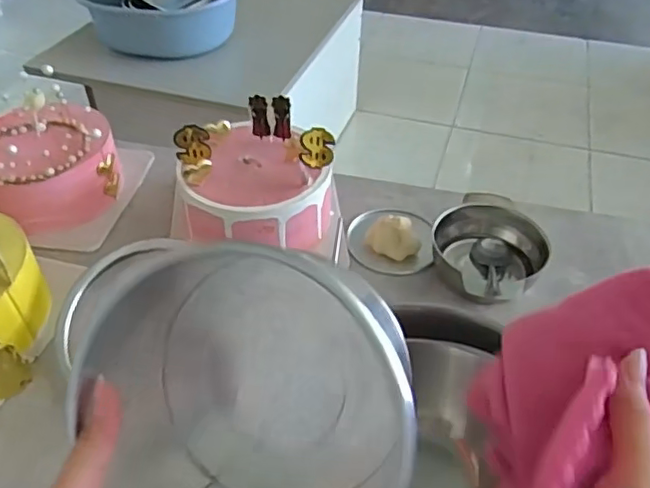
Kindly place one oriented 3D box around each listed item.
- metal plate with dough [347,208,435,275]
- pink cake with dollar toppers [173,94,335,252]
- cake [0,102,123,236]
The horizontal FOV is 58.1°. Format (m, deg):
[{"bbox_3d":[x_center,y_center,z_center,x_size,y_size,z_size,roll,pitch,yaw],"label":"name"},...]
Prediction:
[{"bbox_3d":[0.079,-0.011,0.694,0.099,0.046,0.103,0,43,0],"label":"metal plate with dough"},{"bbox_3d":[-0.080,-0.065,0.686,0.174,0.132,0.158,4,43,3],"label":"pink cake with dollar toppers"},{"bbox_3d":[-0.338,-0.099,0.727,0.154,0.118,0.161,-13,44,-14],"label":"cake"}]

